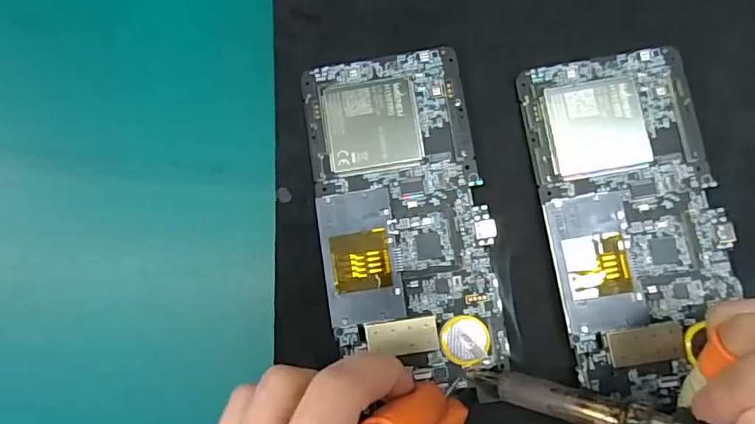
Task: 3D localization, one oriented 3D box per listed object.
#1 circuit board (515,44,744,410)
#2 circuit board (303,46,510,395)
[{"bbox_3d":[0.109,0.002,0.218,0.072,0.007,0.144,-9,82,2],"label":"circuit board"},{"bbox_3d":[0.011,0.000,0.225,0.072,0.005,0.142,-9,82,2],"label":"circuit board"}]

